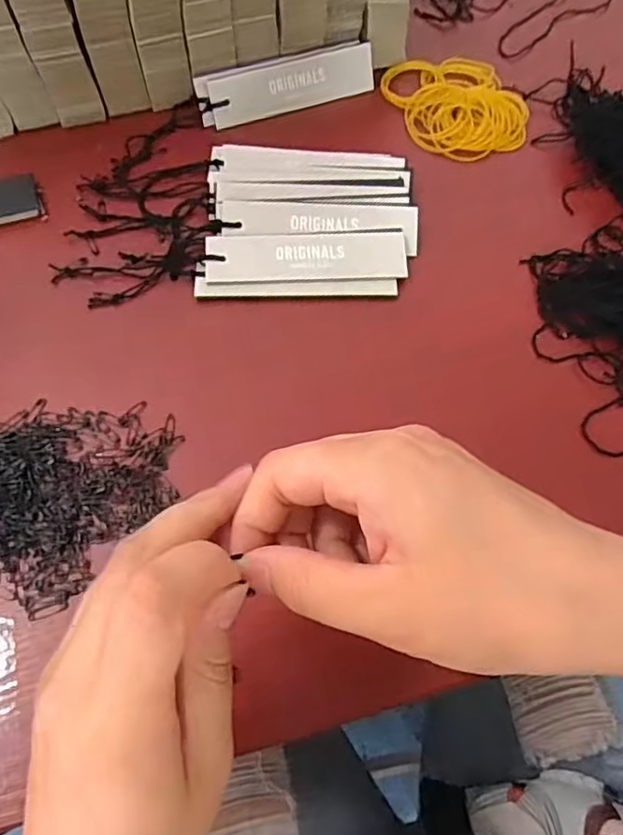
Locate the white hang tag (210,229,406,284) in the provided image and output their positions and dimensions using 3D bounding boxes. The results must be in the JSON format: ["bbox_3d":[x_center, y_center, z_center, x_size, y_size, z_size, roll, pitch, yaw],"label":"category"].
[{"bbox_3d":[-0.003,-0.102,0.377,0.124,0.004,0.035,-3,71,-2],"label":"white hang tag"}]

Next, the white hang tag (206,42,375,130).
[{"bbox_3d":[-0.013,-0.244,0.440,0.125,0.032,0.004,-20,34,-11],"label":"white hang tag"}]

